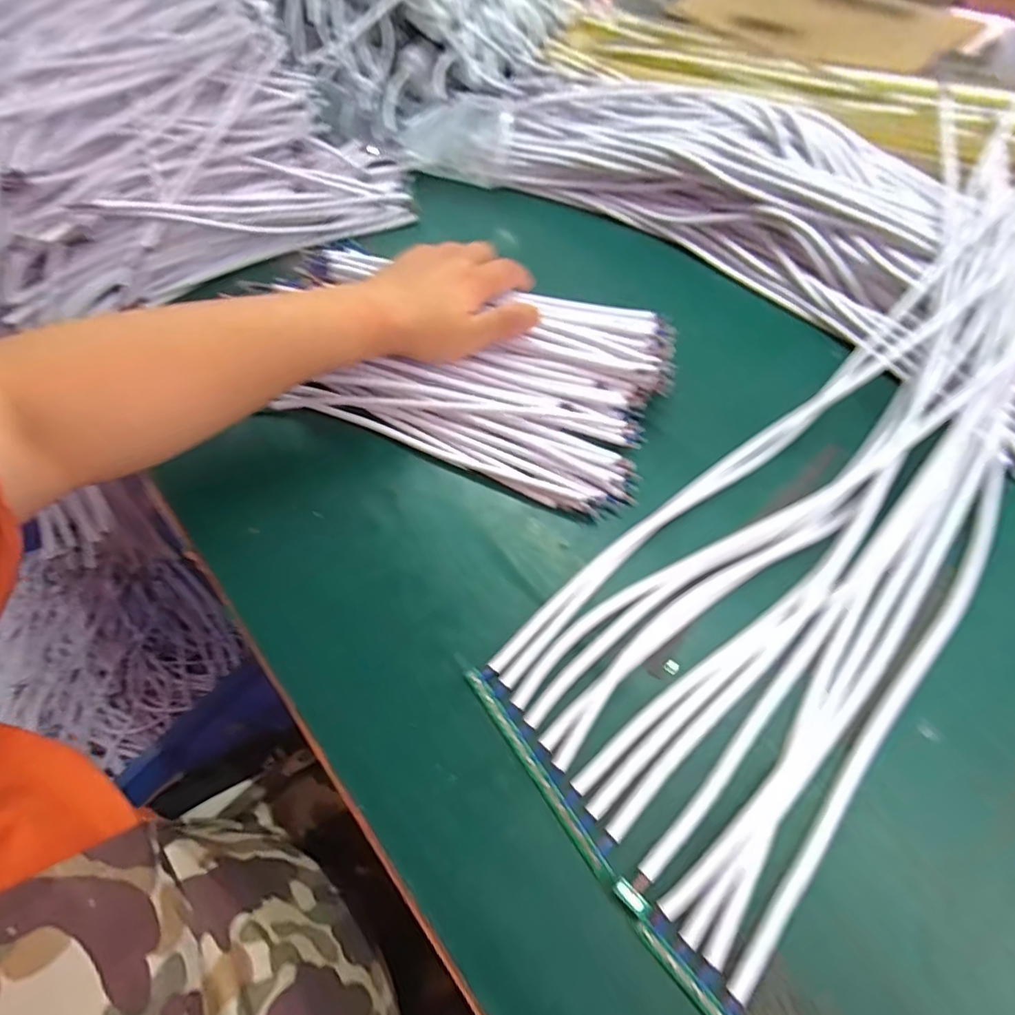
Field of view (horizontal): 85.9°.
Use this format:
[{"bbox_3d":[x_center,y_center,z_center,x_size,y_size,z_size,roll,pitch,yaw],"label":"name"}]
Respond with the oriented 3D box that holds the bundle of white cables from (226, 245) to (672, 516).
[{"bbox_3d":[-0.031,-0.108,0.418,0.284,0.044,0.171,15,60,12],"label":"bundle of white cables"}]

